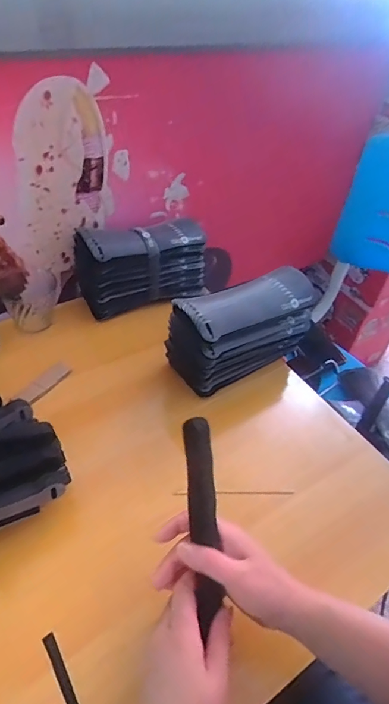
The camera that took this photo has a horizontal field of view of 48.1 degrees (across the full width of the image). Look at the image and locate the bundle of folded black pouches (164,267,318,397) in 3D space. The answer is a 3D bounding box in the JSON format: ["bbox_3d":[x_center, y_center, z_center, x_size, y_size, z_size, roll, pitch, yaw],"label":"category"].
[{"bbox_3d":[0.073,-0.033,0.614,0.221,0.137,0.084,-24,53,-27],"label":"bundle of folded black pouches"}]

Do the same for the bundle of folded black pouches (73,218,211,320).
[{"bbox_3d":[-0.084,-0.144,0.717,0.212,0.122,0.081,-21,52,-25],"label":"bundle of folded black pouches"}]

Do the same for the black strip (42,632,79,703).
[{"bbox_3d":[-0.115,0.285,0.382,0.010,0.011,0.071,-22,52,-26],"label":"black strip"}]

